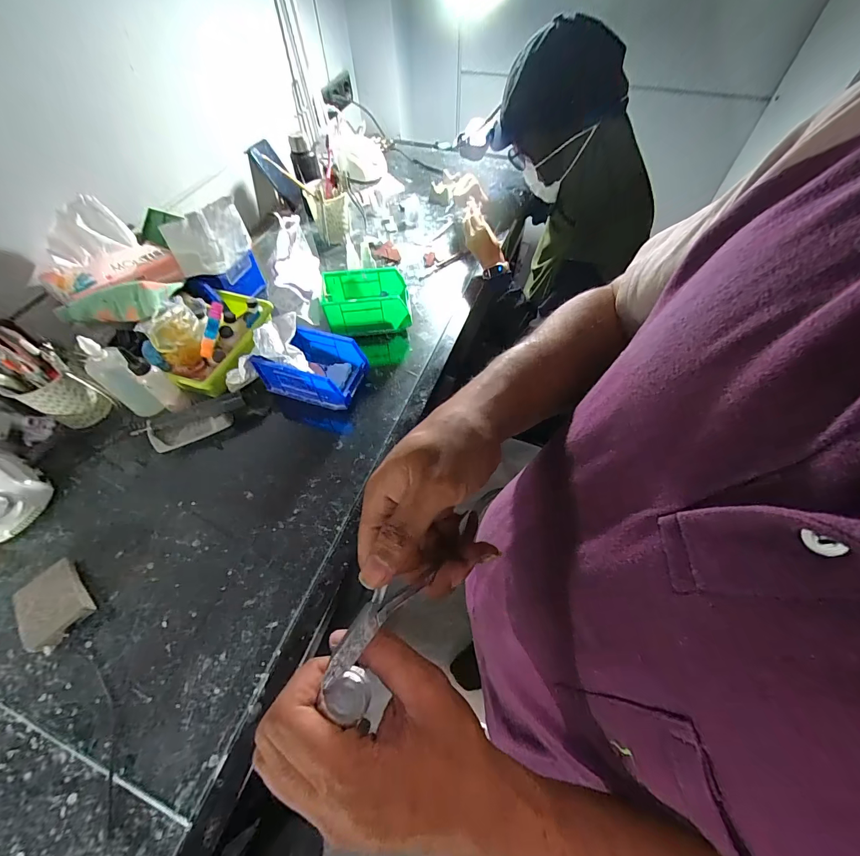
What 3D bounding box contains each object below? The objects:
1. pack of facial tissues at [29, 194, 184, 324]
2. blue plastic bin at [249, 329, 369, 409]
[{"bbox_3d":[-0.535,-0.263,0.610,0.194,0.125,0.149,-31,62,-17],"label":"pack of facial tissues"},{"bbox_3d":[-0.205,-0.107,0.666,0.164,0.090,0.096,14,58,10],"label":"blue plastic bin"}]

